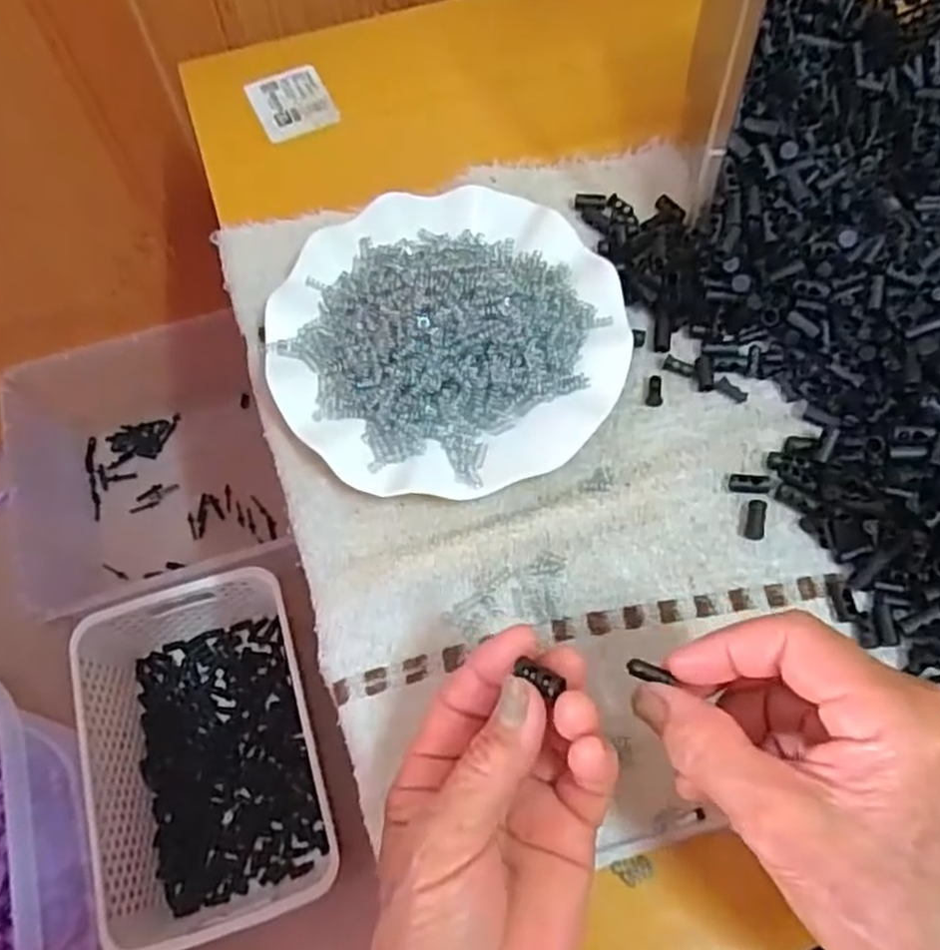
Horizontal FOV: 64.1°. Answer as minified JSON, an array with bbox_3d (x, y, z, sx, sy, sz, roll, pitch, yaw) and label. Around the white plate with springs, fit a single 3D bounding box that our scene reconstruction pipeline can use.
[{"bbox_3d":[-0.012,-0.078,0.387,0.179,0.046,0.180,0,67,0],"label":"white plate with springs"}]

